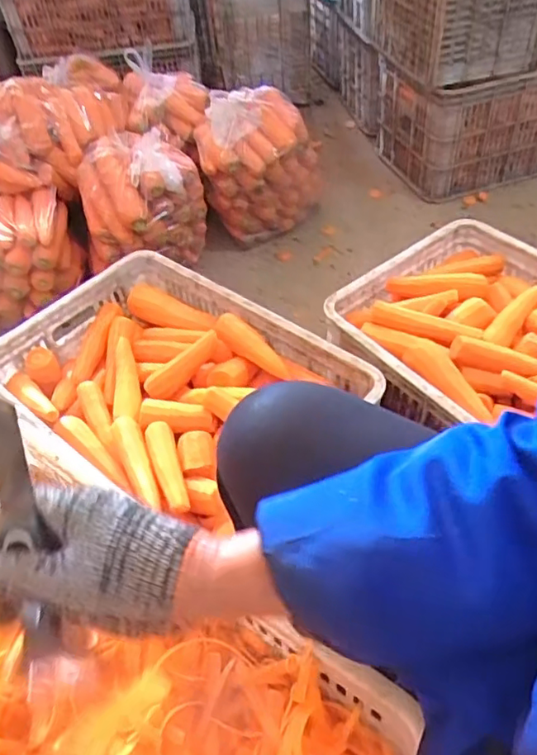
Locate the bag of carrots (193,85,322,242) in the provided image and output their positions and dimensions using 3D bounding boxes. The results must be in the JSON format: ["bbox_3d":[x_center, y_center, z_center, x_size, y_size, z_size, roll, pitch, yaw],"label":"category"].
[{"bbox_3d":[-0.020,-0.495,1.403,0.279,0.331,0.195,-2,48,4],"label":"bag of carrots"}]

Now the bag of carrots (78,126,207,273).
[{"bbox_3d":[-0.278,-0.383,1.283,0.263,0.241,0.209,-13,48,-6],"label":"bag of carrots"}]

